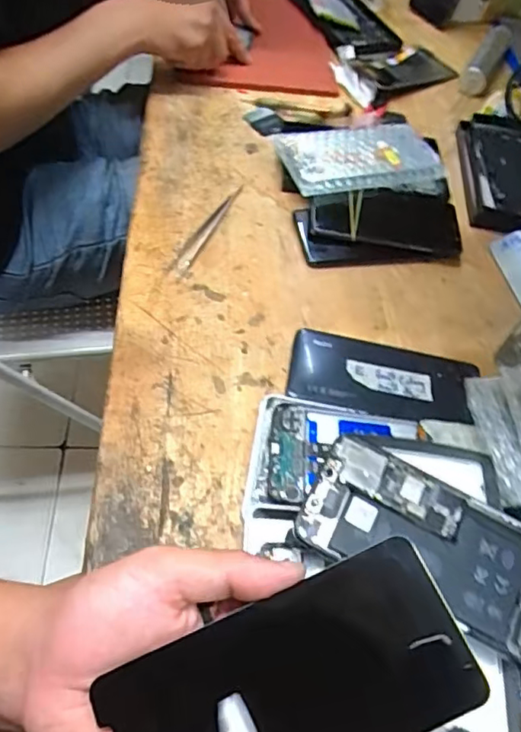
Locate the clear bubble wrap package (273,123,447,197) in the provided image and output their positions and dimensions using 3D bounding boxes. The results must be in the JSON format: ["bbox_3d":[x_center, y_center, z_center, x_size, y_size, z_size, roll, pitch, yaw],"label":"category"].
[{"bbox_3d":[0.107,-0.216,0.603,0.172,0.032,0.103,-9,58,-14],"label":"clear bubble wrap package"}]

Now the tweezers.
[{"bbox_3d":[-0.051,-0.133,0.555,0.020,0.010,0.137,23,56,8],"label":"tweezers"}]

